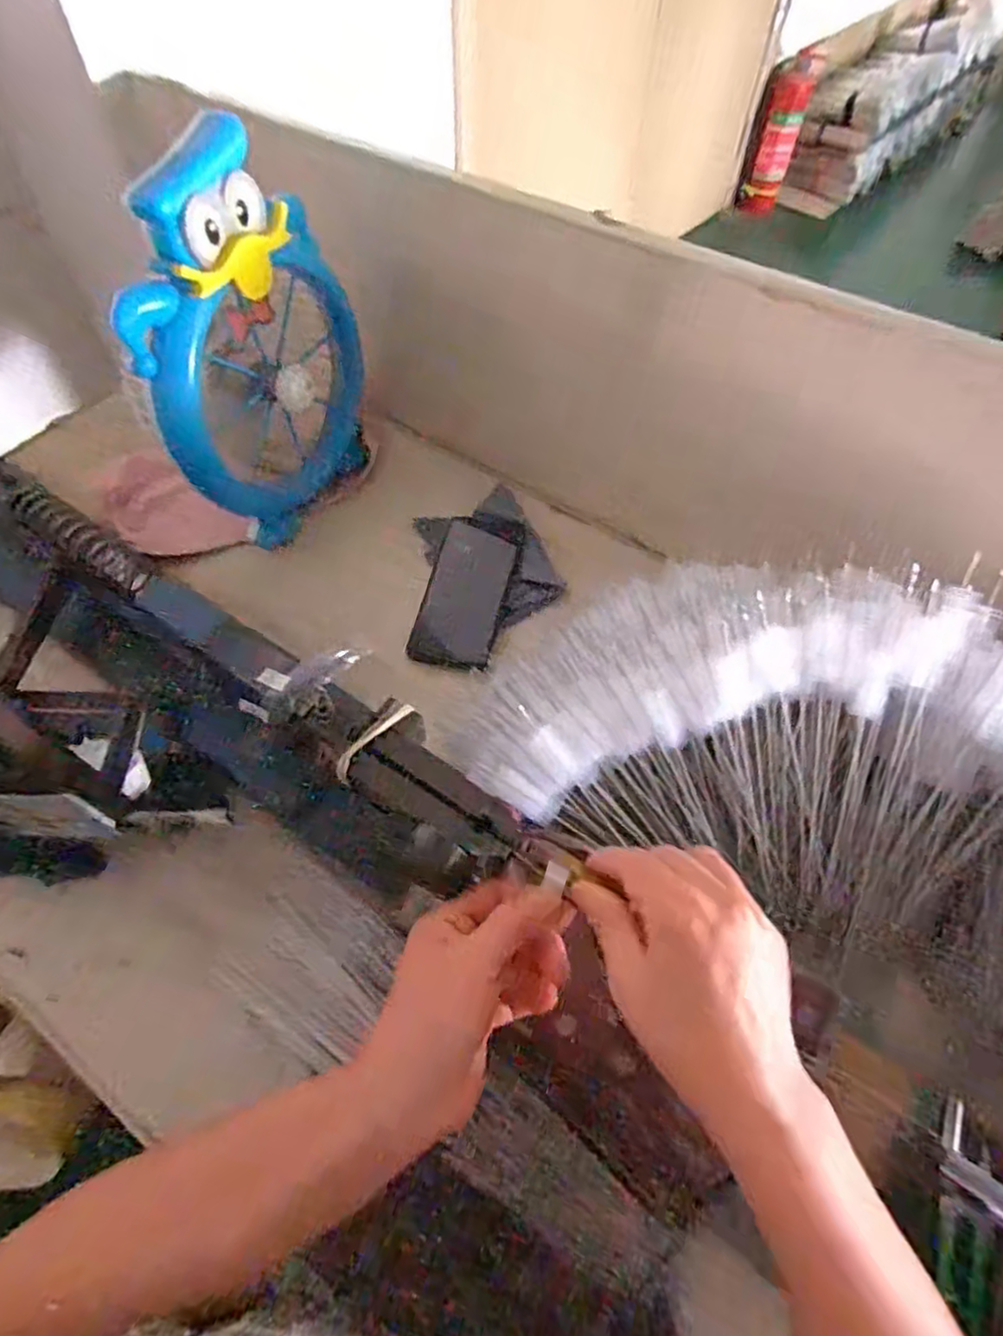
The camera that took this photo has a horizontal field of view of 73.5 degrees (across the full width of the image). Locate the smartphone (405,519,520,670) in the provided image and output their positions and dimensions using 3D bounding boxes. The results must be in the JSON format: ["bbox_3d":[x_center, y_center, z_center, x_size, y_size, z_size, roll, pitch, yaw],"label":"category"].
[{"bbox_3d":[-0.033,-0.071,0.628,0.076,0.014,0.170,12,59,5],"label":"smartphone"}]

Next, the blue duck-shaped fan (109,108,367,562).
[{"bbox_3d":[-0.206,-0.266,0.586,0.084,0.295,0.214,17,59,8],"label":"blue duck-shaped fan"}]

